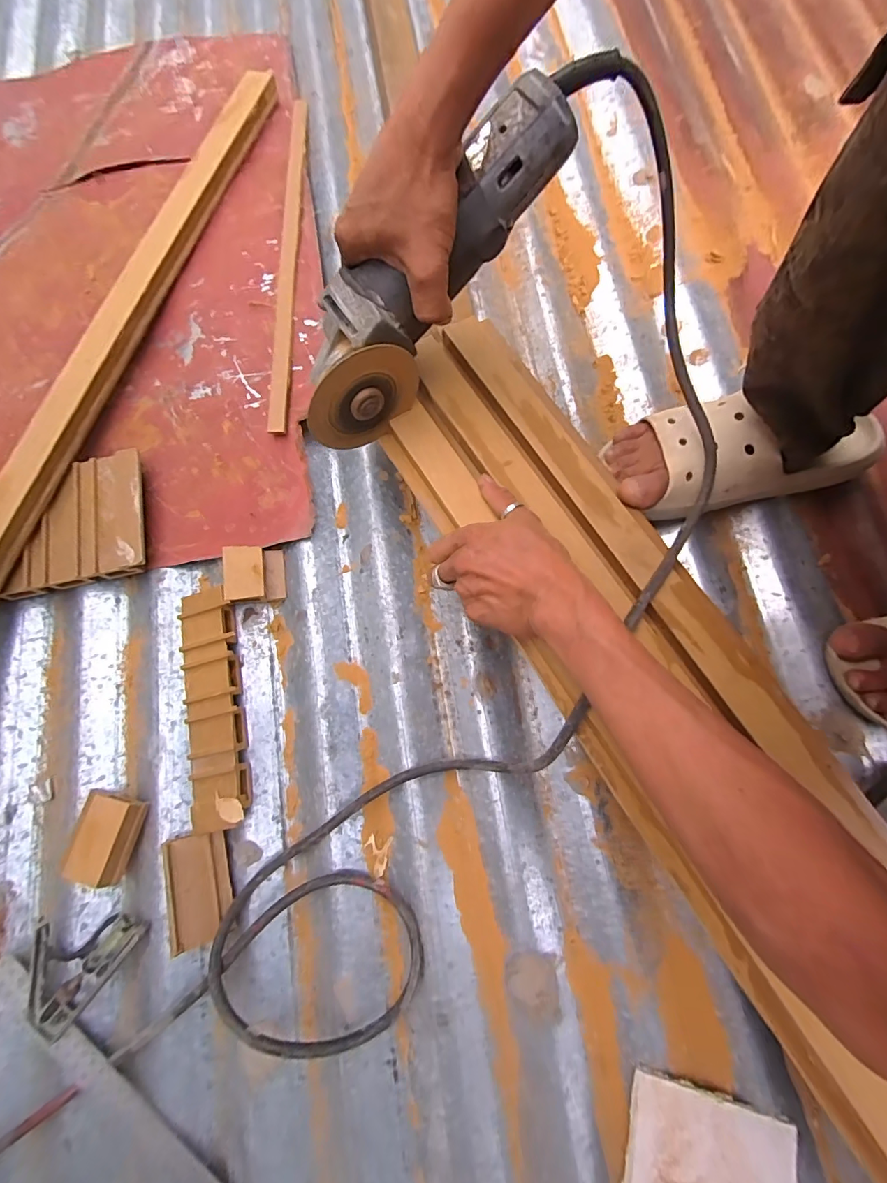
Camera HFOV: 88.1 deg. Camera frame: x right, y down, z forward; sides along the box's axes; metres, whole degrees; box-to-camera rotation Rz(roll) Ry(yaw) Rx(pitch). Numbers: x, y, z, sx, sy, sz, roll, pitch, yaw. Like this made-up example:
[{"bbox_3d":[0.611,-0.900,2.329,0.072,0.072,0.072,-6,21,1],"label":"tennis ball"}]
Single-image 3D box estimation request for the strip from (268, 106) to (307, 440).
[{"bbox_3d":[-0.184,-0.422,0.548,0.017,0.018,0.527,-2,76,1],"label":"strip"}]

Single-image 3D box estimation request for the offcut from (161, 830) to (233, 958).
[{"bbox_3d":[-0.207,0.249,0.387,0.050,0.008,0.082,-12,67,-23],"label":"offcut"}]

